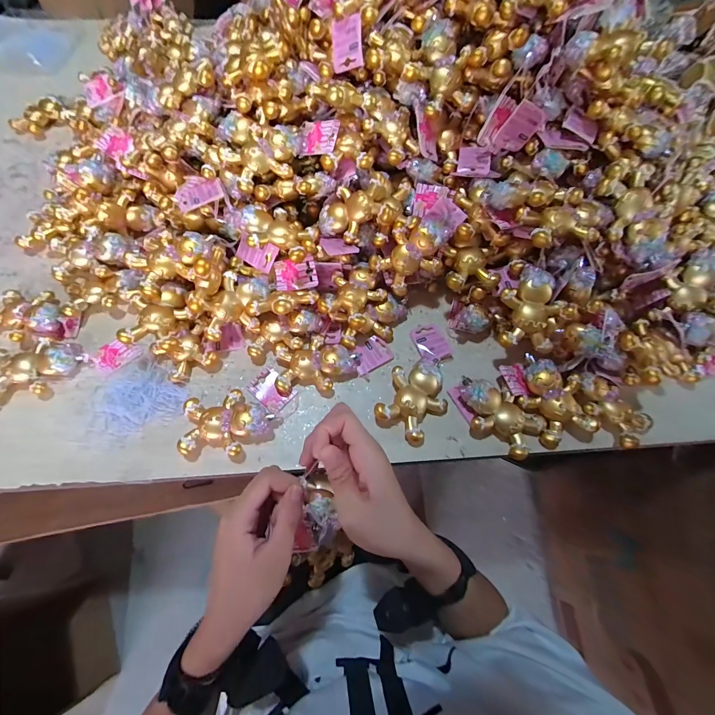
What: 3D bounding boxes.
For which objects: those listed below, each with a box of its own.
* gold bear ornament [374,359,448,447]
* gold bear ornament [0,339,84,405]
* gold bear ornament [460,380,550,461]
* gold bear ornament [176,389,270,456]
[{"bbox_3d":[0.078,0.052,0.459,0.082,0.032,0.109,36,68,15],"label":"gold bear ornament"},{"bbox_3d":[-0.432,0.016,0.463,0.107,0.031,0.076,-8,65,-5],"label":"gold bear ornament"},{"bbox_3d":[0.185,0.074,0.447,0.110,0.034,0.069,36,68,15],"label":"gold bear ornament"},{"bbox_3d":[-0.167,0.083,0.438,0.105,0.030,0.079,-2,64,-3],"label":"gold bear ornament"}]

